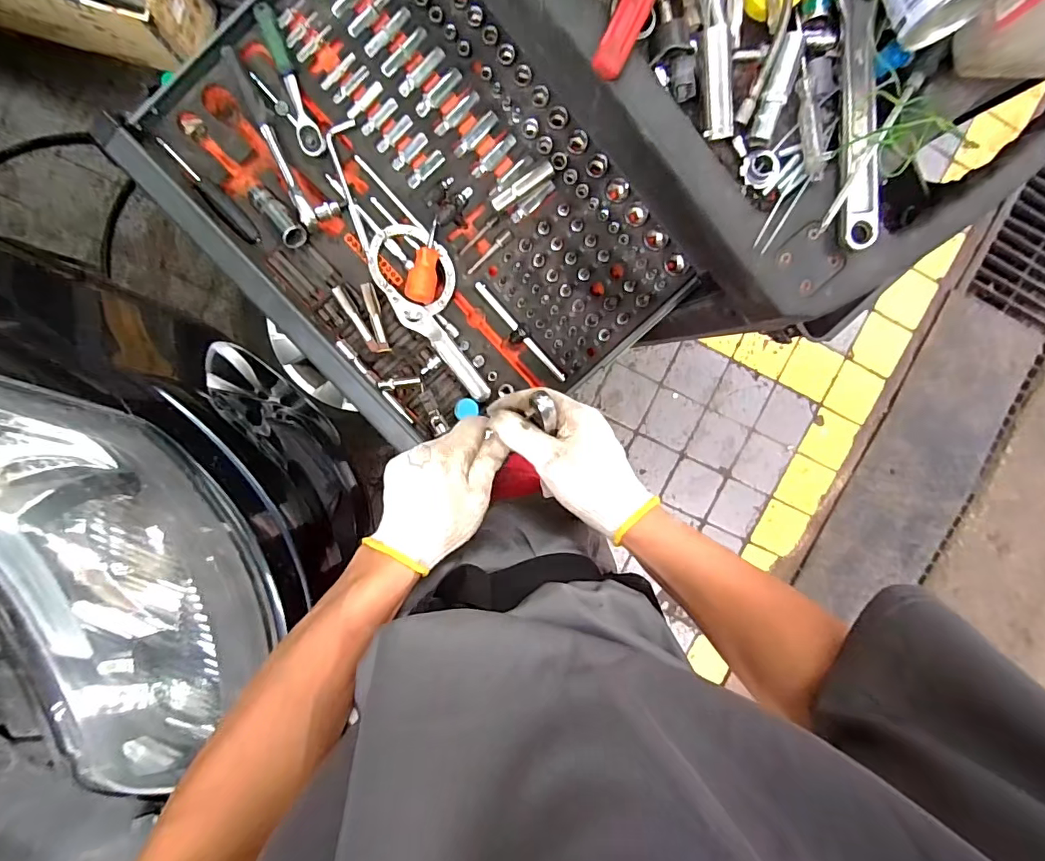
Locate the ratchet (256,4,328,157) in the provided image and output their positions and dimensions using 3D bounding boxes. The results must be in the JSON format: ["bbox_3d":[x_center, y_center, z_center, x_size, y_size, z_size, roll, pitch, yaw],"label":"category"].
[{"bbox_3d":[-0.254,-0.381,0.531,0.027,0.016,0.151,-18,98,-2],"label":"ratchet"}]

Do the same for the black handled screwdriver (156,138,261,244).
[{"bbox_3d":[-0.354,-0.269,0.551,0.021,0.014,0.139,-43,98,2],"label":"black handled screwdriver"}]

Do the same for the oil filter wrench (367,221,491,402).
[{"bbox_3d":[-0.098,-0.140,0.578,0.086,0.015,0.223,-32,98,0],"label":"oil filter wrench"}]

